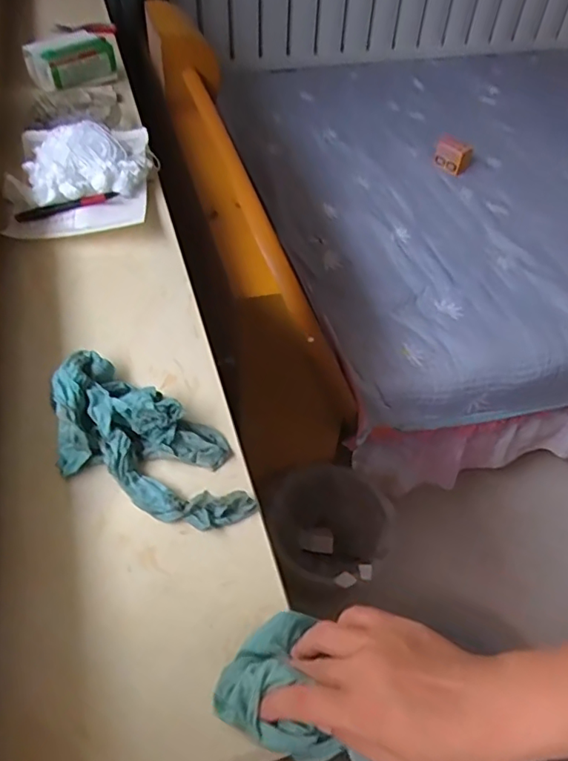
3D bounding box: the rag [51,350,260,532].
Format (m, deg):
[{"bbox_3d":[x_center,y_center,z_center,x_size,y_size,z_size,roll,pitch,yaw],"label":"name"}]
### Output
[{"bbox_3d":[-0.129,0.052,0.494,0.232,0.041,0.115,32,54,21],"label":"rag"}]

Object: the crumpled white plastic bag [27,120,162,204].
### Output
[{"bbox_3d":[-0.276,-0.310,0.795,0.181,0.057,0.137,-11,51,-13],"label":"crumpled white plastic bag"}]

